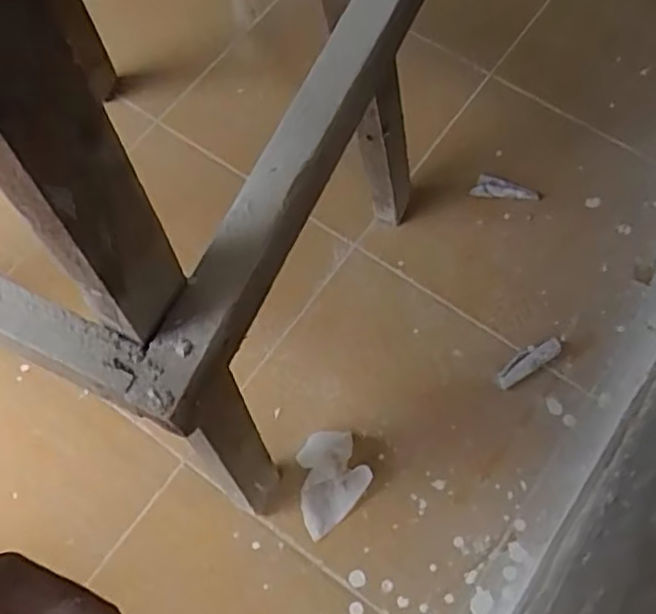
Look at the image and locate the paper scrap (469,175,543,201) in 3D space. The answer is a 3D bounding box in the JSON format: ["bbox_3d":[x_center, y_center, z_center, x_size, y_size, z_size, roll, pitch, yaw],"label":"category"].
[{"bbox_3d":[0.283,-0.183,1.073,0.114,0.017,0.035,6,67,3],"label":"paper scrap"}]

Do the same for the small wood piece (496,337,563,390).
[{"bbox_3d":[0.282,0.076,0.962,0.103,0.023,0.032,-30,70,-12],"label":"small wood piece"}]

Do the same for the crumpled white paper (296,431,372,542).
[{"bbox_3d":[0.009,0.232,0.903,0.090,0.027,0.128,-5,67,-2],"label":"crumpled white paper"}]

